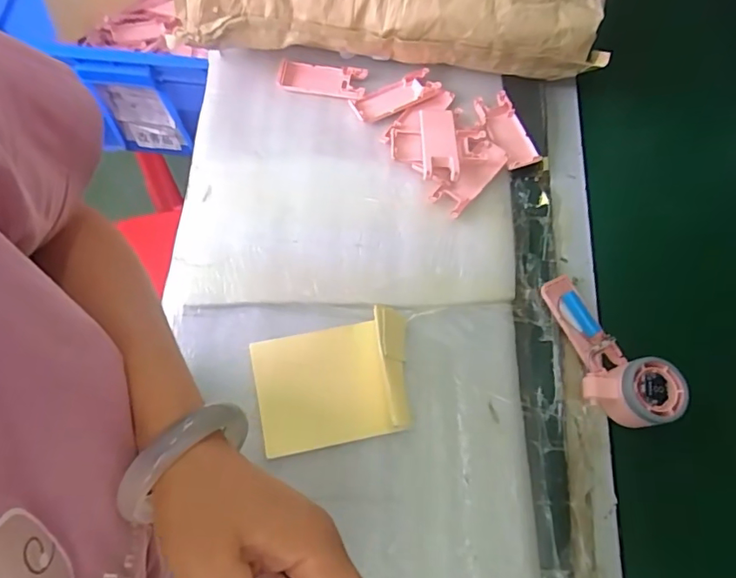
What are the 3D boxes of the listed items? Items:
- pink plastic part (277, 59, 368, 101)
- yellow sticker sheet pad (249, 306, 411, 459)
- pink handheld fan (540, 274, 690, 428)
[{"bbox_3d":[-0.056,-0.253,0.626,0.104,0.011,0.041,9,69,1],"label":"pink plastic part"},{"bbox_3d":[-0.031,0.087,0.491,0.147,0.022,0.110,-11,70,-6],"label":"yellow sticker sheet pad"},{"bbox_3d":[0.219,0.063,0.498,0.074,0.046,0.157,-35,74,-14],"label":"pink handheld fan"}]

